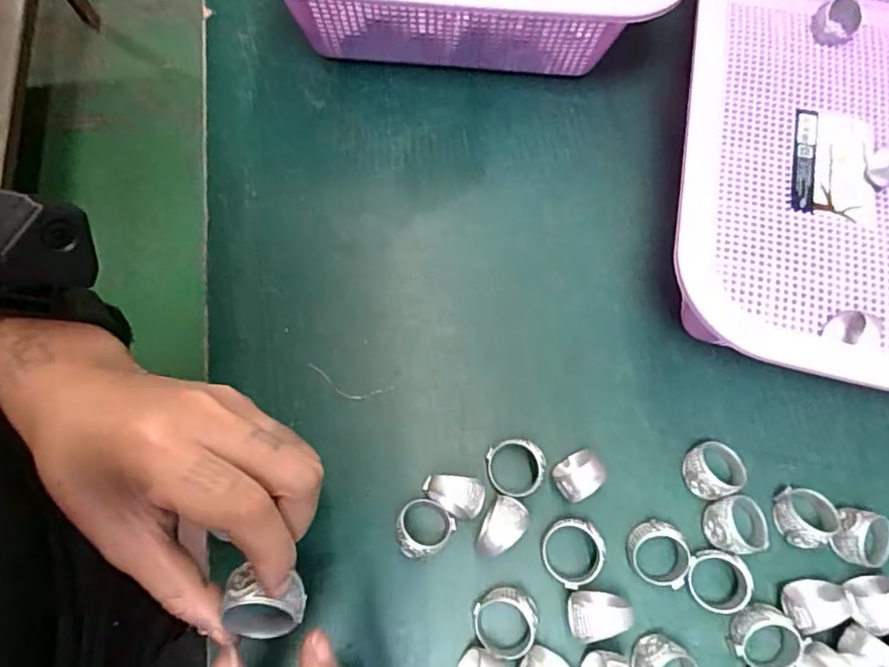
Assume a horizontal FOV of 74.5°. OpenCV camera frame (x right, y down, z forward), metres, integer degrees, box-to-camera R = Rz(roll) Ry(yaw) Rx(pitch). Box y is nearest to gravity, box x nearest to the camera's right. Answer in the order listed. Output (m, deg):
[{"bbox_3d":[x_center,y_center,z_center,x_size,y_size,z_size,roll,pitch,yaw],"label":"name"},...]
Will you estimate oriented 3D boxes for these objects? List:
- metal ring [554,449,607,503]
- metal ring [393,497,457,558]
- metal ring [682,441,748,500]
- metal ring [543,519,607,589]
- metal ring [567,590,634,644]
[{"bbox_3d":[0.062,0.065,0.265,0.024,0.021,0.020,-34,75,-10],"label":"metal ring"},{"bbox_3d":[-0.011,0.087,0.259,0.027,0.017,0.023,-43,77,-13],"label":"metal ring"},{"bbox_3d":[0.125,0.063,0.271,0.026,0.015,0.024,0,72,0],"label":"metal ring"},{"bbox_3d":[0.057,0.097,0.258,0.026,0.016,0.028,0,72,0],"label":"metal ring"},{"bbox_3d":[0.064,0.118,0.246,0.025,0.022,0.019,-5,72,-1],"label":"metal ring"}]

